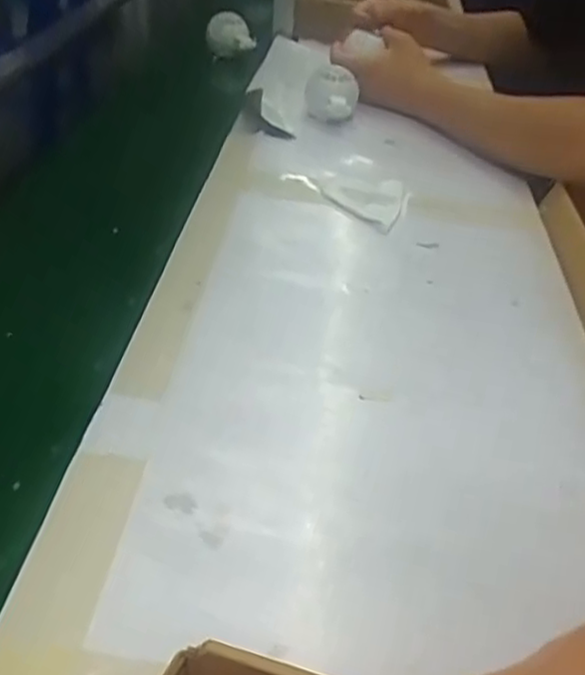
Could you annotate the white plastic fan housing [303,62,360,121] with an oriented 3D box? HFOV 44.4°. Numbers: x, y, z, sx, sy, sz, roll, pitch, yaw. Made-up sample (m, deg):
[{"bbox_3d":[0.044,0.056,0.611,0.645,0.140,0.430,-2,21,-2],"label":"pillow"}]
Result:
[{"bbox_3d":[0.047,-0.294,0.879,0.064,0.063,0.064,3,36,-2],"label":"white plastic fan housing"}]

